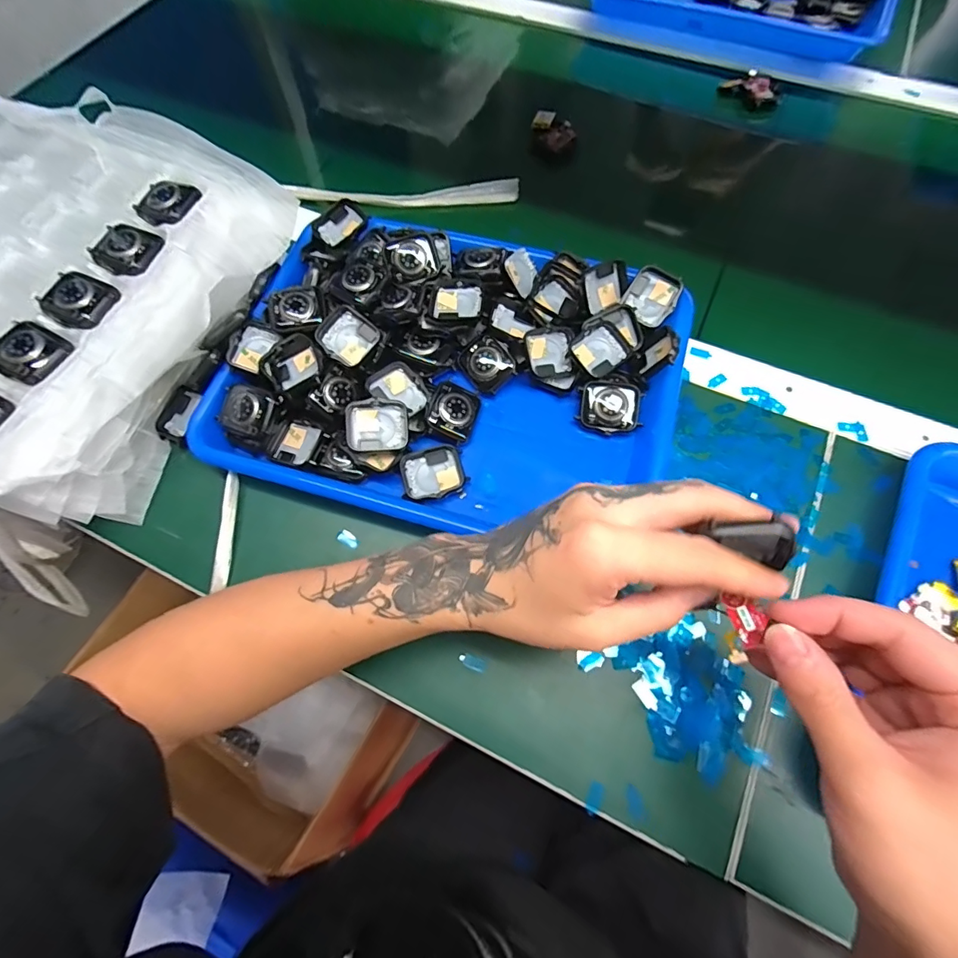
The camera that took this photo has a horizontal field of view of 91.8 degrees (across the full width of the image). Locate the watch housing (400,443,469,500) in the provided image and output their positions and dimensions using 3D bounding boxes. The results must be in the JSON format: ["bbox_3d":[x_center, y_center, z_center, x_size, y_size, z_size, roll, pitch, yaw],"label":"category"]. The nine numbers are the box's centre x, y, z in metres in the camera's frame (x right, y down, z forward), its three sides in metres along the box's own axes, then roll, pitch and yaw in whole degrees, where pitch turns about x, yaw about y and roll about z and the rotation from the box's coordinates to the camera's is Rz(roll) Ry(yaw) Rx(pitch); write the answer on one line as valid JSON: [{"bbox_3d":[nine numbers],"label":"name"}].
[{"bbox_3d":[-0.034,-0.004,0.336,0.045,0.011,0.038,-19,69,-5],"label":"watch housing"}]

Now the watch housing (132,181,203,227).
[{"bbox_3d":[-0.236,-0.209,0.349,0.046,0.006,0.038,23,71,11],"label":"watch housing"}]

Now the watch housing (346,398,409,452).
[{"bbox_3d":[-0.072,-0.038,0.332,0.041,0.009,0.037,-7,89,-11],"label":"watch housing"}]

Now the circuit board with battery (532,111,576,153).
[{"bbox_3d":[0.076,-0.362,0.484,0.031,0.013,0.046,-39,72,-12],"label":"circuit board with battery"}]

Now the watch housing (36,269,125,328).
[{"bbox_3d":[-0.279,-0.125,0.326,0.051,0.008,0.040,30,73,13],"label":"watch housing"}]

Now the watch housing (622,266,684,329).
[{"bbox_3d":[0.138,-0.146,0.372,0.038,0.010,0.041,36,100,8],"label":"watch housing"}]

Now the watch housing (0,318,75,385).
[{"bbox_3d":[-0.301,-0.085,0.310,0.052,0.009,0.038,27,72,12],"label":"watch housing"}]

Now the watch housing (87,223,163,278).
[{"bbox_3d":[-0.257,-0.168,0.339,0.046,0.007,0.040,25,71,12],"label":"watch housing"}]

